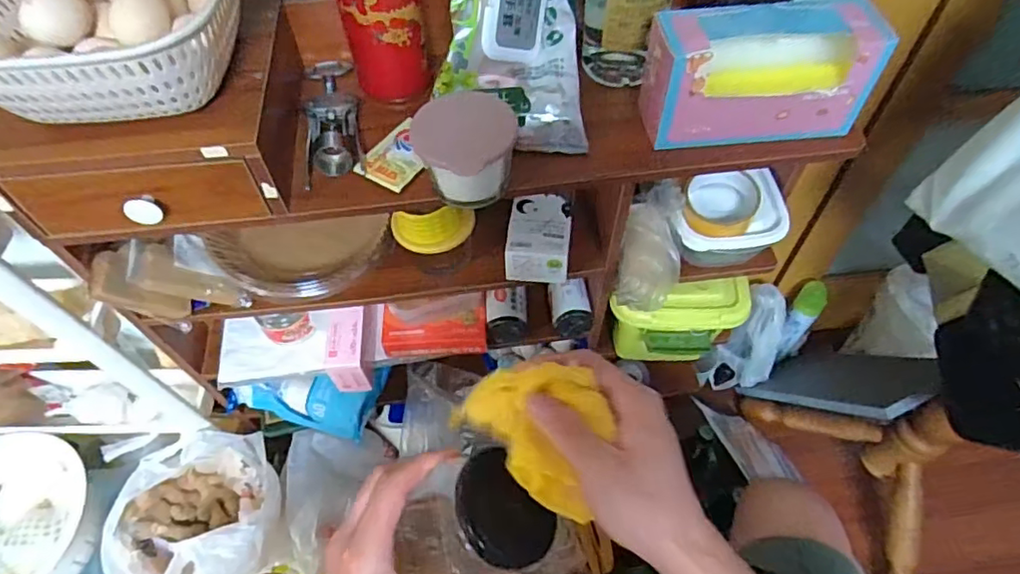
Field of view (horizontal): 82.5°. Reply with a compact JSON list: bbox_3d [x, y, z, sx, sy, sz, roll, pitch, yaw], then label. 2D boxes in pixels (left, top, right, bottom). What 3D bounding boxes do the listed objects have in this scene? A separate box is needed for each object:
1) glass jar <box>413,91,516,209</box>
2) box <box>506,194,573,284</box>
[{"bbox_3d":[-0.040,-0.121,0.528,0.090,0.085,0.104,3,55,4],"label":"glass jar"},{"bbox_3d":[0.034,-0.056,0.681,0.073,0.049,0.091,5,56,5],"label":"box"}]

